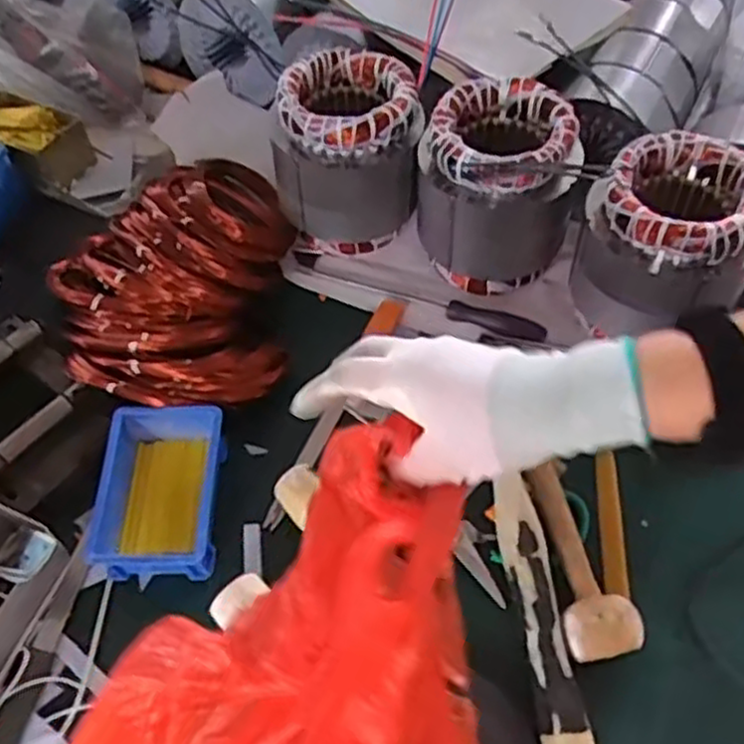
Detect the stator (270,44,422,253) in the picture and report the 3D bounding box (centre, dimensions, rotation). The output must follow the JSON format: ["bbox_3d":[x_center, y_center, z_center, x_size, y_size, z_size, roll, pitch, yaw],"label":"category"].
[{"bbox_3d":[-0.021,-0.234,0.823,0.139,0.173,0.139,0,57,1],"label":"stator"}]

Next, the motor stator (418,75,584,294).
[{"bbox_3d":[0.125,-0.192,0.792,0.142,0.176,0.145,7,58,5],"label":"motor stator"}]

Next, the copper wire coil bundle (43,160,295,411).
[{"bbox_3d":[-0.215,-0.112,0.817,0.245,0.077,0.351,-1,57,0],"label":"copper wire coil bundle"}]

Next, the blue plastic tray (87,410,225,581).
[{"bbox_3d":[-0.186,0.107,0.675,0.101,0.049,0.150,0,57,1],"label":"blue plastic tray"}]

